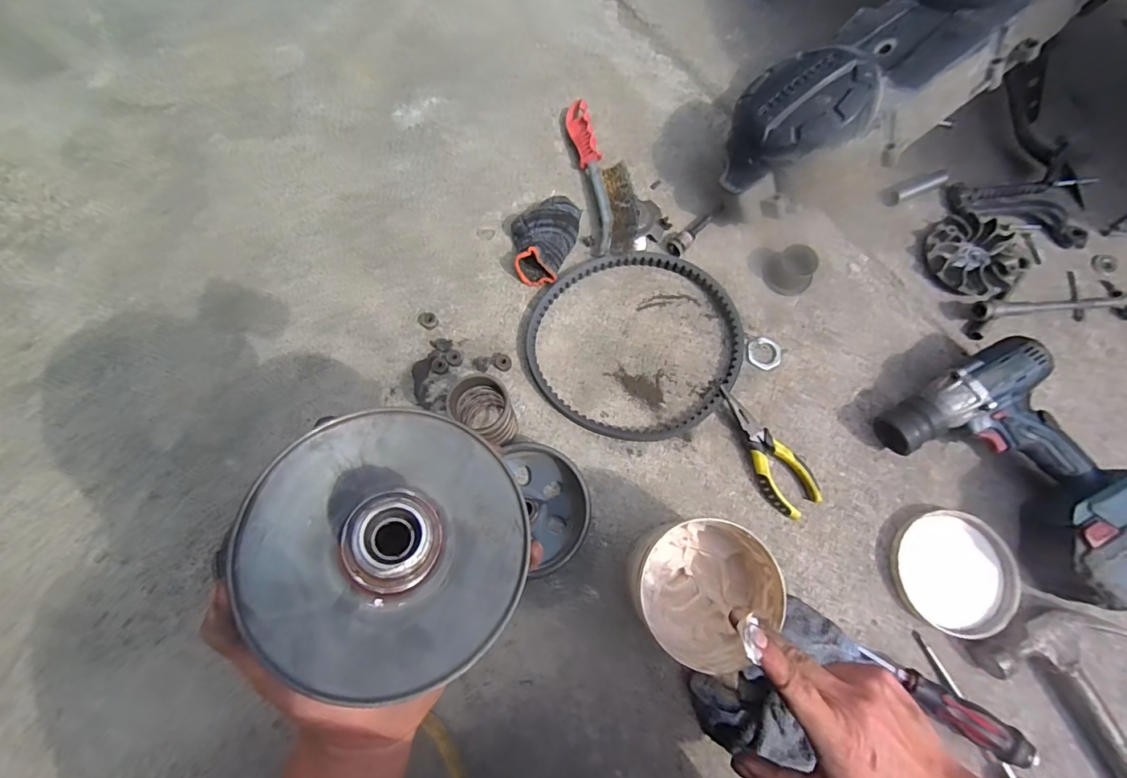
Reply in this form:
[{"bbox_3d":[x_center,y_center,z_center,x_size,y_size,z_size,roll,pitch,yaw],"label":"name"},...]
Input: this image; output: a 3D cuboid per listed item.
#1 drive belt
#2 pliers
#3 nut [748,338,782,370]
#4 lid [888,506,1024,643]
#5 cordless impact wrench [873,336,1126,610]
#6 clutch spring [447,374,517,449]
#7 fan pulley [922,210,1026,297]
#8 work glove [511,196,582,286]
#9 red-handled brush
[{"bbox_3d":[0.085,-0.055,0.585,0.248,0.021,0.230,0,75,0],"label":"drive belt"},{"bbox_3d":[0.224,0.067,0.554,0.055,0.023,0.154,-29,77,-7],"label":"pliers"},{"bbox_3d":[0.241,-0.043,0.593,0.039,0.005,0.039,0,75,0],"label":"nut"},{"bbox_3d":[0.411,0.191,0.522,0.118,0.023,0.126,0,75,0],"label":"lid"},{"bbox_3d":[0.477,0.088,0.512,0.166,0.086,0.249,-30,77,-8],"label":"cordless impact wrench"},{"bbox_3d":[-0.079,0.027,0.512,0.055,0.115,0.056,18,76,4],"label":"clutch spring"},{"bbox_3d":[0.504,-0.165,0.615,0.104,0.024,0.101,0,75,0],"label":"fan pulley"},{"bbox_3d":[-0.028,-0.184,0.608,0.078,0.037,0.109,23,76,6],"label":"work glove"},{"bbox_3d":[0.050,-0.277,0.633,0.059,0.044,0.227,-11,76,-3],"label":"red-handled brush"}]

